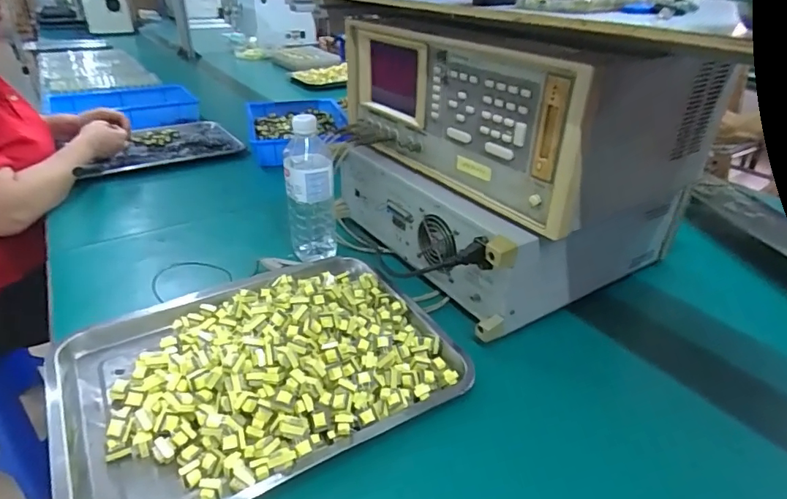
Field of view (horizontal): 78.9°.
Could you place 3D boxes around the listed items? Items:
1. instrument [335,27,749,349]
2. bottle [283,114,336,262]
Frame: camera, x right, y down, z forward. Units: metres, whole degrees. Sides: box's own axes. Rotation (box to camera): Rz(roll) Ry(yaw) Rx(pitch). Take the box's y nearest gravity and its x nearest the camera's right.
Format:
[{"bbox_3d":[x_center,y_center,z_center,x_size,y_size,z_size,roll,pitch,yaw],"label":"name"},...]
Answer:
[{"bbox_3d":[0.152,-0.148,0.685,0.353,0.293,0.416,-17,35,-28],"label":"instrument"},{"bbox_3d":[-0.120,-0.086,0.689,0.069,0.199,0.062,-6,31,-11],"label":"bottle"}]

